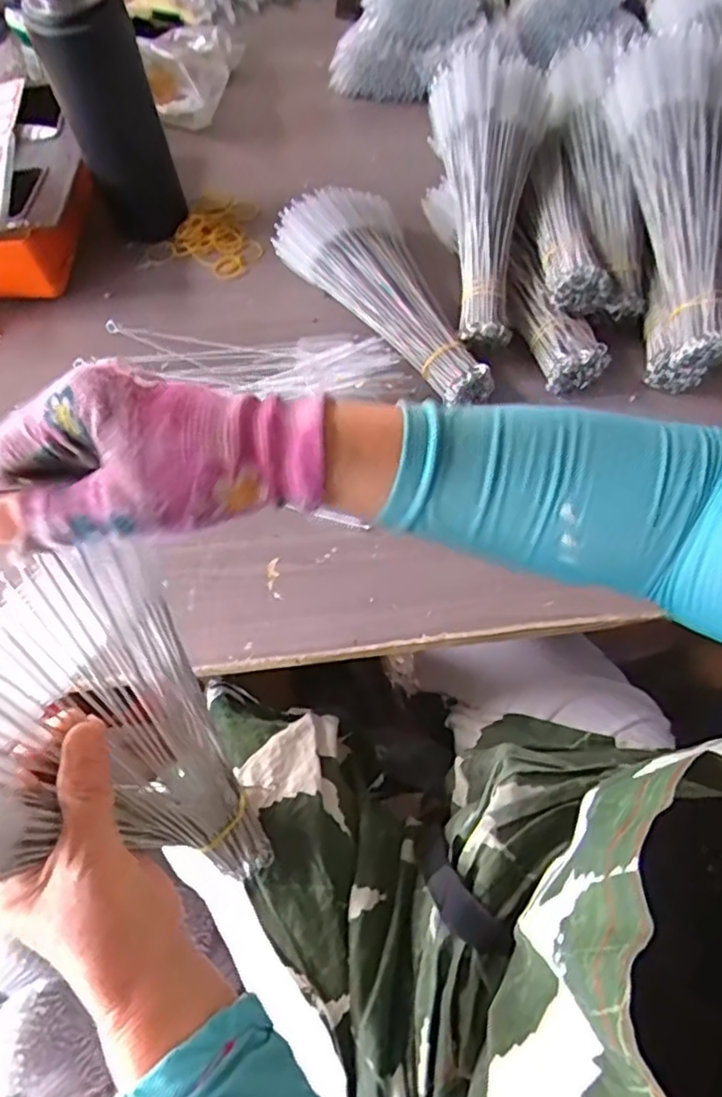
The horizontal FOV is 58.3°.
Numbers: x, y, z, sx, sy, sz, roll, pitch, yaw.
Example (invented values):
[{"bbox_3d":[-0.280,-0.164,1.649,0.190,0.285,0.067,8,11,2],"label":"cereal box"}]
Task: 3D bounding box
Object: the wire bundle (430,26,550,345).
[{"bbox_3d":[0.116,-0.313,0.588,0.108,0.062,0.265,3,85,3],"label":"wire bundle"}]

